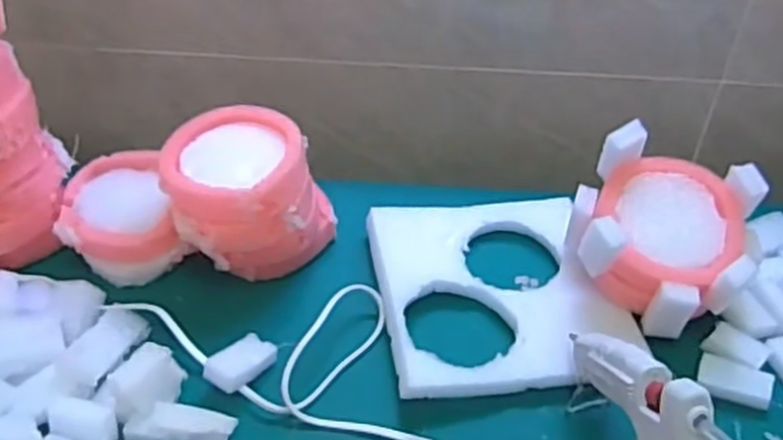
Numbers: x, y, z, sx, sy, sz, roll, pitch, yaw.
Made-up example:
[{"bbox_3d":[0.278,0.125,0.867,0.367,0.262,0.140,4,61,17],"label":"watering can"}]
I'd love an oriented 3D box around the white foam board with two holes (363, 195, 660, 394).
[{"bbox_3d":[0.082,0.047,0.589,0.178,0.018,0.188,-5,43,-7],"label":"white foam board with two holes"}]

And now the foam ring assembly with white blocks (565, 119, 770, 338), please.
[{"bbox_3d":[0.193,0.011,0.561,0.123,0.097,0.104,14,44,13],"label":"foam ring assembly with white blocks"}]

